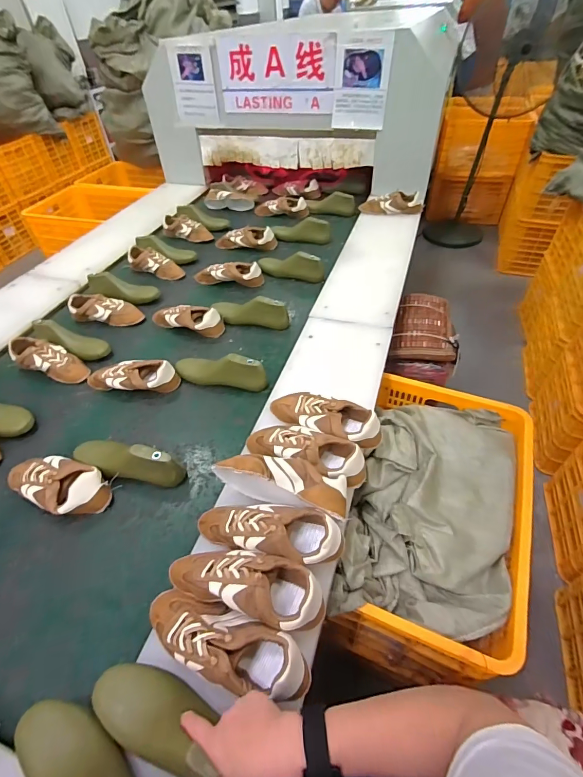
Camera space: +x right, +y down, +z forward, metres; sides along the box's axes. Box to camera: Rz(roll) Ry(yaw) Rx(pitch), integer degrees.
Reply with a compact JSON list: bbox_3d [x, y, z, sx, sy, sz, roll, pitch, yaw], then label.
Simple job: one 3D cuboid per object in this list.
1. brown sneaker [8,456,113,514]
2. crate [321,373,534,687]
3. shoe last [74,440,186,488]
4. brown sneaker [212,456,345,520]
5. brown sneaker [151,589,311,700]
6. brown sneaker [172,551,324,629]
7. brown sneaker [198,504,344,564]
[{"bbox_3d":[-0.490,0.192,0.781,0.242,0.086,0.099,16,51,18],"label":"brown sneaker"},{"bbox_3d":[0.346,0.306,0.943,0.365,0.375,0.632,13,51,16],"label":"crate"},{"bbox_3d":[-0.353,0.156,0.804,0.248,0.083,0.068,9,49,12],"label":"shoe last"},{"bbox_3d":[-0.020,0.169,0.684,0.246,0.088,0.073,13,50,15],"label":"brown sneaker"},{"bbox_3d":[-0.101,0.355,0.528,0.246,0.082,0.085,15,51,17],"label":"brown sneaker"},{"bbox_3d":[-0.073,0.299,0.583,0.241,0.085,0.089,11,50,14],"label":"brown sneaker"},{"bbox_3d":[-0.042,0.237,0.639,0.248,0.081,0.086,8,49,12],"label":"brown sneaker"}]

